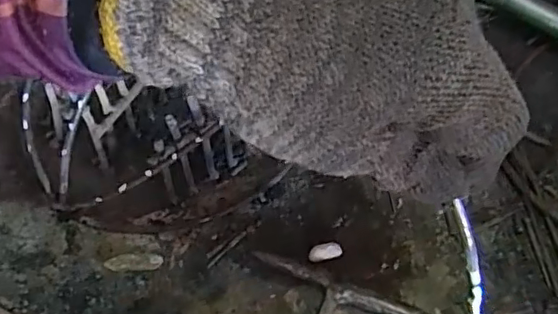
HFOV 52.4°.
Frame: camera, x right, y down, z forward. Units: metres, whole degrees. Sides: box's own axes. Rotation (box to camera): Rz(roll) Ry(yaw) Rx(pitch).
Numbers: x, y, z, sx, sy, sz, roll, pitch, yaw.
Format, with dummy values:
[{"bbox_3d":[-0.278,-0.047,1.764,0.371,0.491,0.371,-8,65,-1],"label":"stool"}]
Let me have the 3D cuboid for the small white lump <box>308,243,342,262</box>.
[{"bbox_3d":[0.034,0.070,0.412,0.024,0.011,0.010,-12,58,-8],"label":"small white lump"}]

